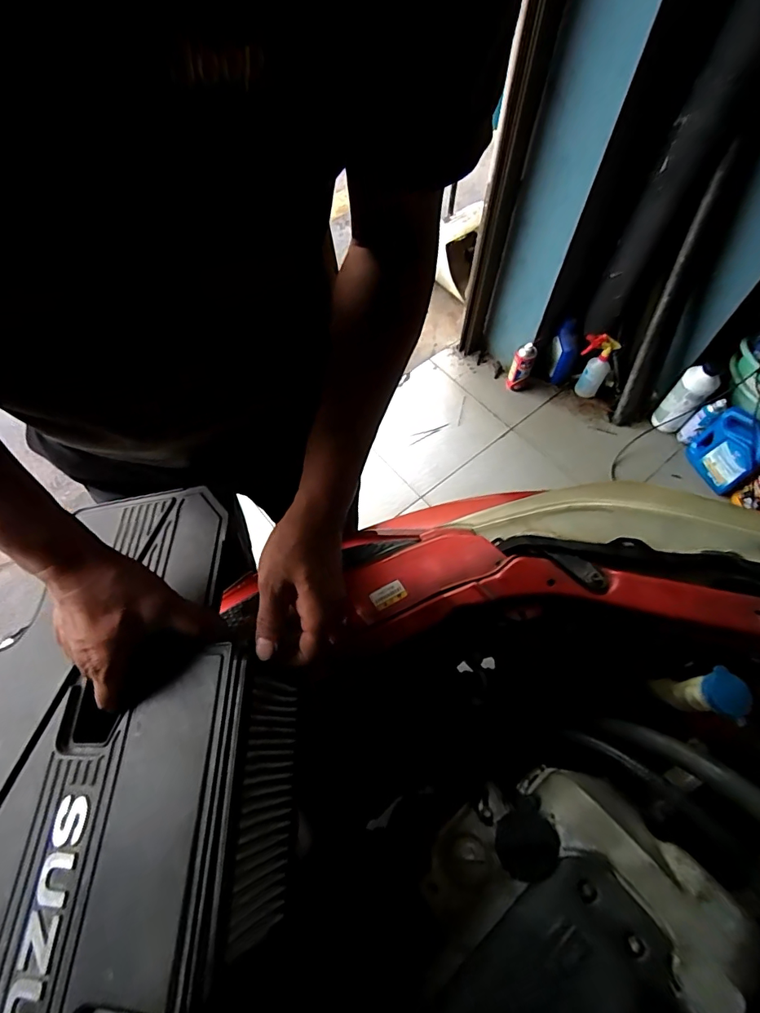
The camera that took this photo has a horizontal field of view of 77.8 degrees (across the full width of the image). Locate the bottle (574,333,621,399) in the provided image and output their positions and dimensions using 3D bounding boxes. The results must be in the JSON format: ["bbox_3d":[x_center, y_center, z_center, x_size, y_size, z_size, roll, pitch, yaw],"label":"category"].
[{"bbox_3d":[0.651,-0.423,1.447,0.090,0.273,0.059,22,66,10],"label":"bottle"}]

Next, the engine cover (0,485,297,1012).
[{"bbox_3d":[-0.224,0.219,0.394,0.312,0.118,0.466,-6,59,1],"label":"engine cover"}]

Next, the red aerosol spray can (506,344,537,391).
[{"bbox_3d":[0.455,-0.446,1.524,0.071,0.193,0.075,0,64,0],"label":"red aerosol spray can"}]

